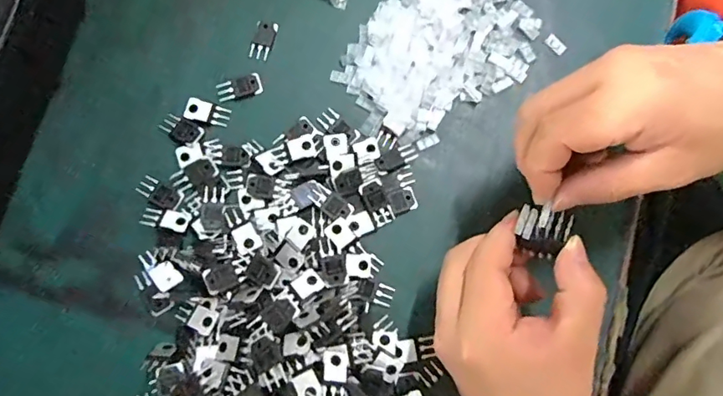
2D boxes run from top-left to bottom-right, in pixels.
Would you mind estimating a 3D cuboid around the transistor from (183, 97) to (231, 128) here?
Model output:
[{"bbox_3d":[-0.109,-0.060,0.349,0.031,0.004,0.017,19,79,3],"label":"transistor"}]

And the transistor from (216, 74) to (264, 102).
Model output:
[{"bbox_3d":[-0.088,-0.080,0.354,0.031,0.004,0.015,-15,79,-4],"label":"transistor"}]

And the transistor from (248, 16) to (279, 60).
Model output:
[{"bbox_3d":[-0.072,-0.118,0.362,0.016,0.004,0.031,15,79,2],"label":"transistor"}]

